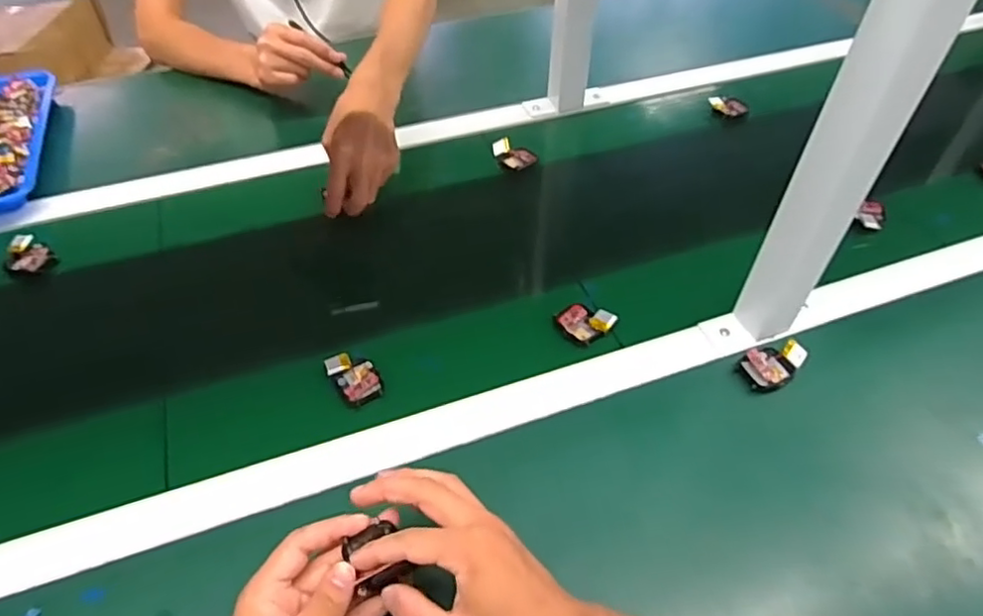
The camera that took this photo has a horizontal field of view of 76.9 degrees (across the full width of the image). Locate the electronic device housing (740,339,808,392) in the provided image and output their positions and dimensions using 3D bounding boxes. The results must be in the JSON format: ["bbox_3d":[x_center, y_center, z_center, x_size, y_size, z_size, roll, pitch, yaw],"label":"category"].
[{"bbox_3d":[0.260,0.050,0.568,0.062,0.012,0.039,-21,52,-18],"label":"electronic device housing"}]

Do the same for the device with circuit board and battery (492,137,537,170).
[{"bbox_3d":[0.025,-0.193,0.781,0.061,0.017,0.036,33,70,21],"label":"device with circuit board and battery"}]

